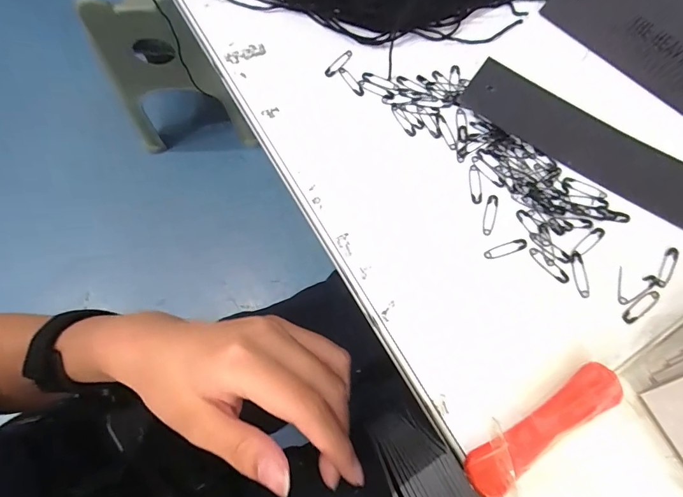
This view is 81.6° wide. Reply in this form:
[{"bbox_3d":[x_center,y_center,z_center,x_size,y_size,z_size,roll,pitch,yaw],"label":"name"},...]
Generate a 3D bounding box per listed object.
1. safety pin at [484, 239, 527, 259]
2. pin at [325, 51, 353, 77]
[{"bbox_3d":[0.069,0.000,0.165,0.019,0.004,0.005,-16,73,-6],"label":"safety pin"},{"bbox_3d":[-0.001,-0.092,0.195,0.005,0.004,0.019,39,75,11],"label":"pin"}]

